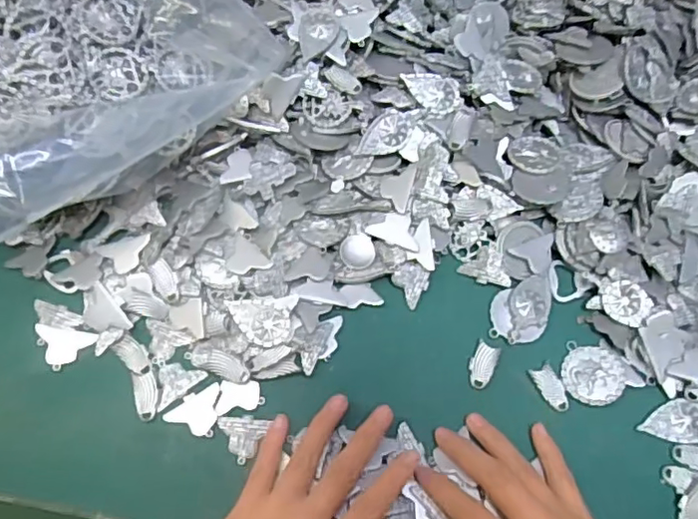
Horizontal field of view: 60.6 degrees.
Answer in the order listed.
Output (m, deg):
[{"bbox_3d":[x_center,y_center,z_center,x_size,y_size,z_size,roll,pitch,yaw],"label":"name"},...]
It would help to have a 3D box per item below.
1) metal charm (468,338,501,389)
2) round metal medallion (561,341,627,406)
[{"bbox_3d":[0.084,0.066,0.377,0.015,0.004,0.030,28,73,8],"label":"metal charm"},{"bbox_3d":[0.154,0.071,0.375,0.037,0.004,0.039,0,71,-1],"label":"round metal medallion"}]

